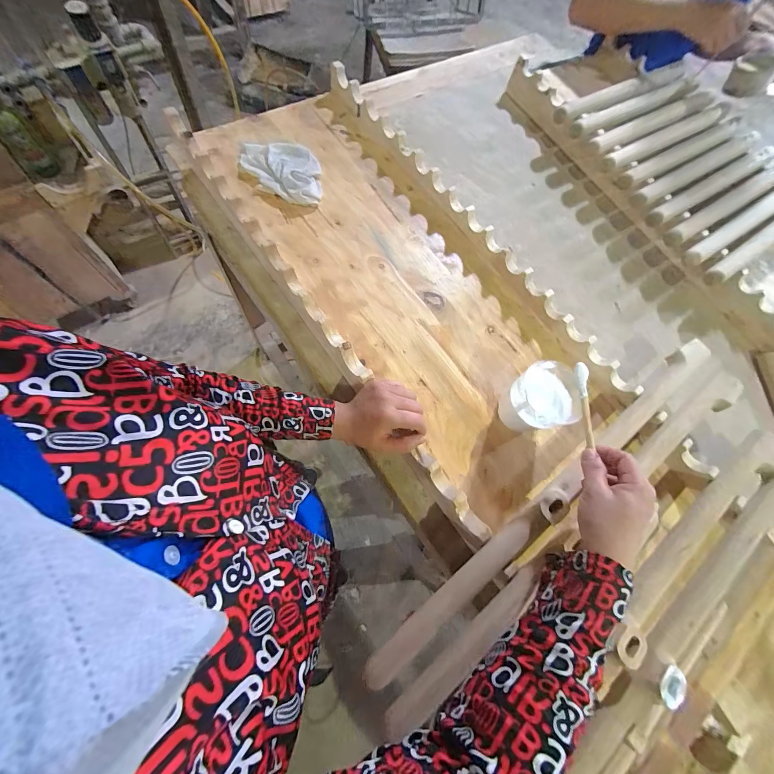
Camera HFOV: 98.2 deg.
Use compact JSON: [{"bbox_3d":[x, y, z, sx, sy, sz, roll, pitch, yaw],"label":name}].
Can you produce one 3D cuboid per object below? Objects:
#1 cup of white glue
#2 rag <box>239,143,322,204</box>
[{"bbox_3d":[0.217,0.019,0.482,0.091,0.098,0.084,1,75,-2],"label":"cup of white glue"},{"bbox_3d":[-0.182,-0.384,0.596,0.158,0.034,0.107,22,75,4],"label":"rag"}]

